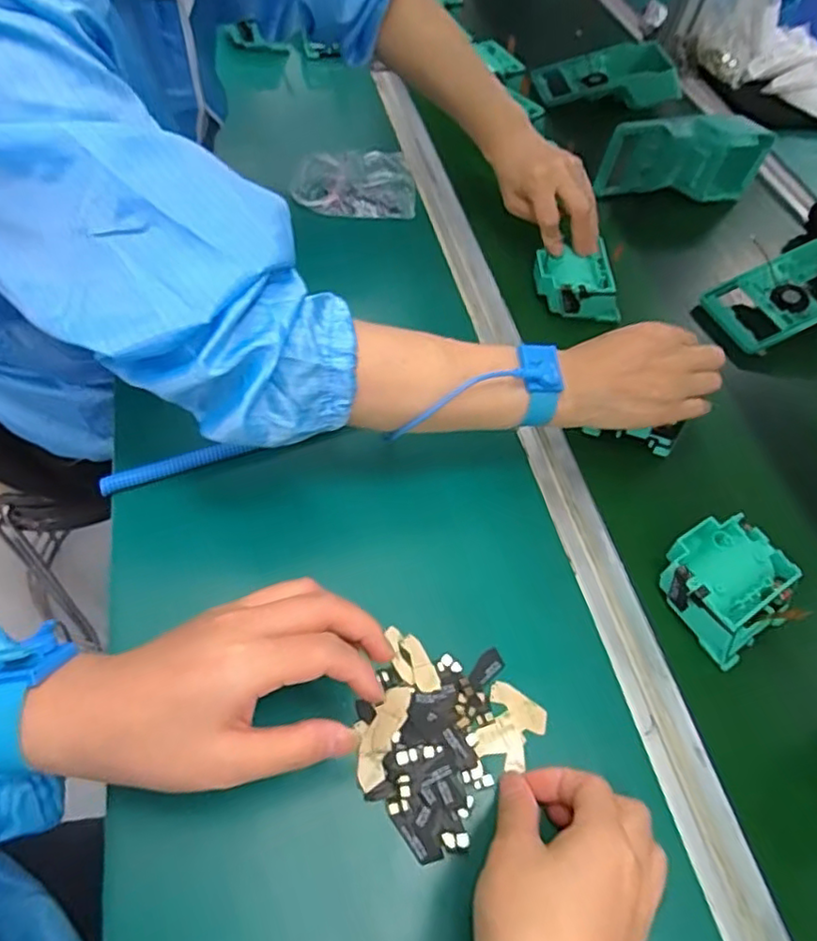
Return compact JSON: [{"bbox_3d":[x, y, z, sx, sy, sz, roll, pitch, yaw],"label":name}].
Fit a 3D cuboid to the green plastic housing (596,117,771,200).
[{"bbox_3d":[0.306,-0.339,0.701,0.190,0.091,0.042,2,57,-3],"label":"green plastic housing"}]

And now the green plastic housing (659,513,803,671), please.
[{"bbox_3d":[0.212,0.075,0.418,0.076,0.034,0.076,-29,64,-21],"label":"green plastic housing"}]

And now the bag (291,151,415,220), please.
[{"bbox_3d":[-0.054,-0.286,0.633,0.119,0.040,0.066,3,57,-3],"label":"bag"}]

